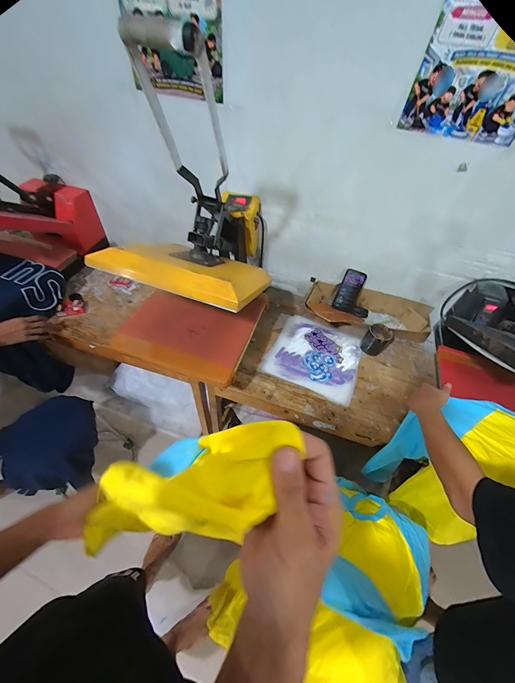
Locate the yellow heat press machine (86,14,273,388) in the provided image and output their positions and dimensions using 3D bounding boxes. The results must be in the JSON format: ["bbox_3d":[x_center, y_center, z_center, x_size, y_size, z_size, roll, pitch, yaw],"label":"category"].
[{"bbox_3d":[-0.190,-0.295,0.810,0.471,0.837,0.600,18,52,9],"label":"yellow heat press machine"}]

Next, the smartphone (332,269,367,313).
[{"bbox_3d":[0.370,-0.201,1.106,0.082,0.173,0.011,15,32,-4],"label":"smartphone"}]

